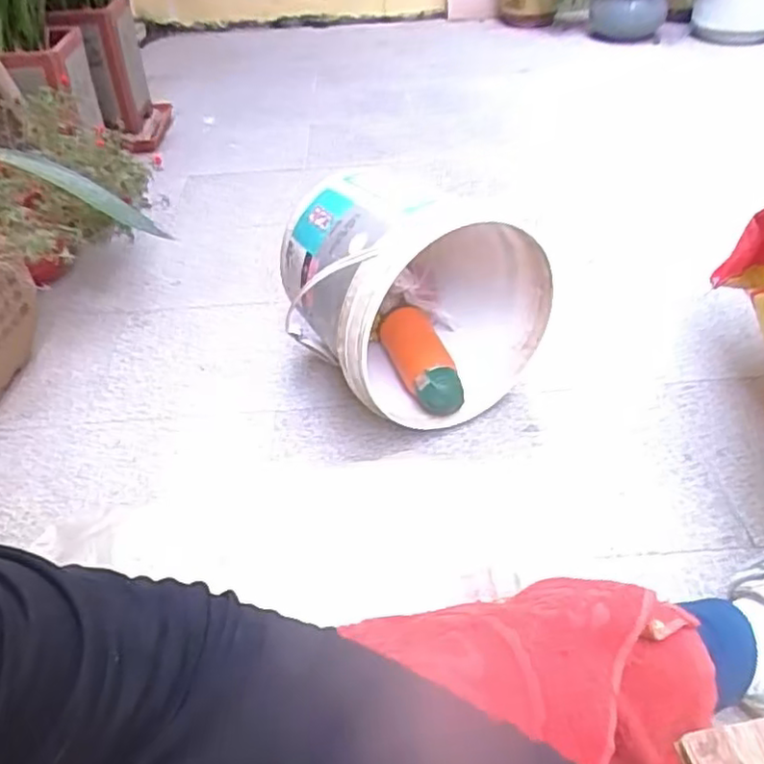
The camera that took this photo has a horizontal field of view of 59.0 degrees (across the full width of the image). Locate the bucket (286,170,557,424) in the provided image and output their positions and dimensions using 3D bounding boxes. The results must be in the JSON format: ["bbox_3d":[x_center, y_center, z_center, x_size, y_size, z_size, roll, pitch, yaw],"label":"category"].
[{"bbox_3d":[0.036,-0.143,0.994,0.329,0.316,0.303,-21,44,-17],"label":"bucket"}]

